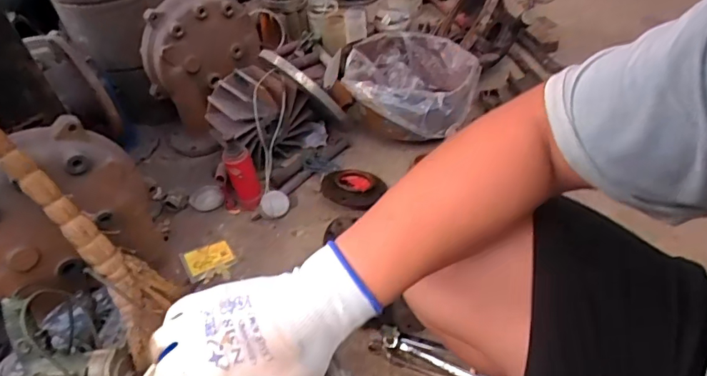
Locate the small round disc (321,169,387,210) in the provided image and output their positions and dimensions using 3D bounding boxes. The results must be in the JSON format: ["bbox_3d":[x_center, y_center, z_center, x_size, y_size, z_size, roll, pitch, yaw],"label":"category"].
[{"bbox_3d":[-0.003,-0.003,1.182,0.130,0.034,0.130,7,39,-6],"label":"small round disc"}]

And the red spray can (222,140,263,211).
[{"bbox_3d":[-0.255,-0.024,1.164,0.065,0.179,0.068,-19,47,-13],"label":"red spray can"}]

